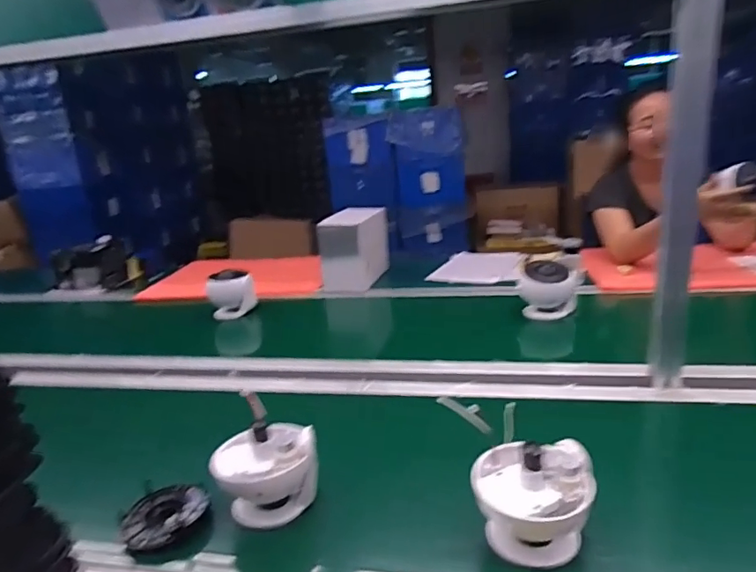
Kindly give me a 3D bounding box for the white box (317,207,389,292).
[{"bbox_3d":[-0.065,-0.114,1.511,0.137,0.198,0.211,2,19,20],"label":"white box"}]

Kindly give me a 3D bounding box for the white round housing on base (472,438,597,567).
[{"bbox_3d":[0.165,0.230,0.556,0.117,0.122,0.092,3,19,24],"label":"white round housing on base"}]

